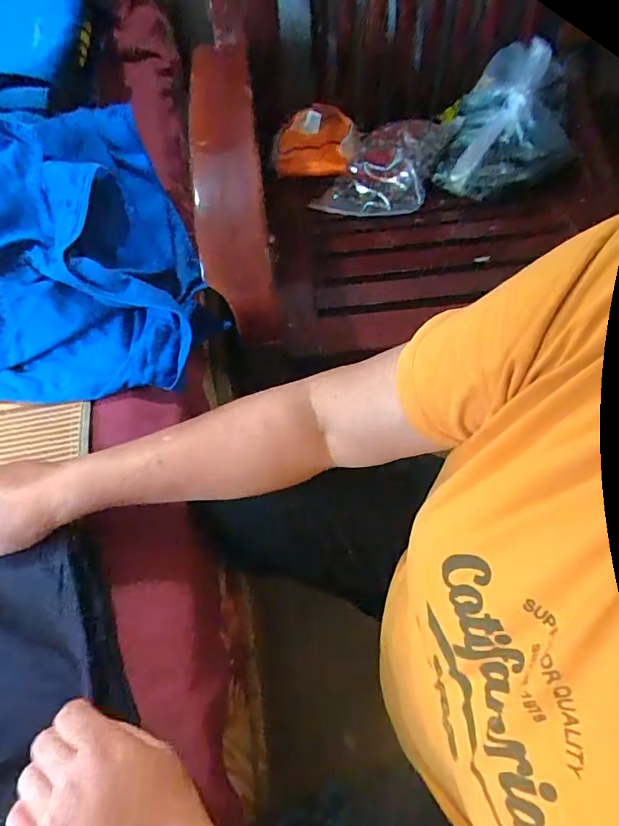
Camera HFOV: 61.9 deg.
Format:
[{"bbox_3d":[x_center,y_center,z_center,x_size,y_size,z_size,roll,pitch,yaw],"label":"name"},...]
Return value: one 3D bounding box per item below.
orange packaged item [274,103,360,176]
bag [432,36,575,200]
[{"bbox_3d":[0.011,-0.454,0.869,0.139,0.080,0.086,5,65,3],"label":"orange packaged item"},{"bbox_3d":[0.308,-0.426,0.780,0.179,0.118,0.249,24,67,12],"label":"bag"}]

